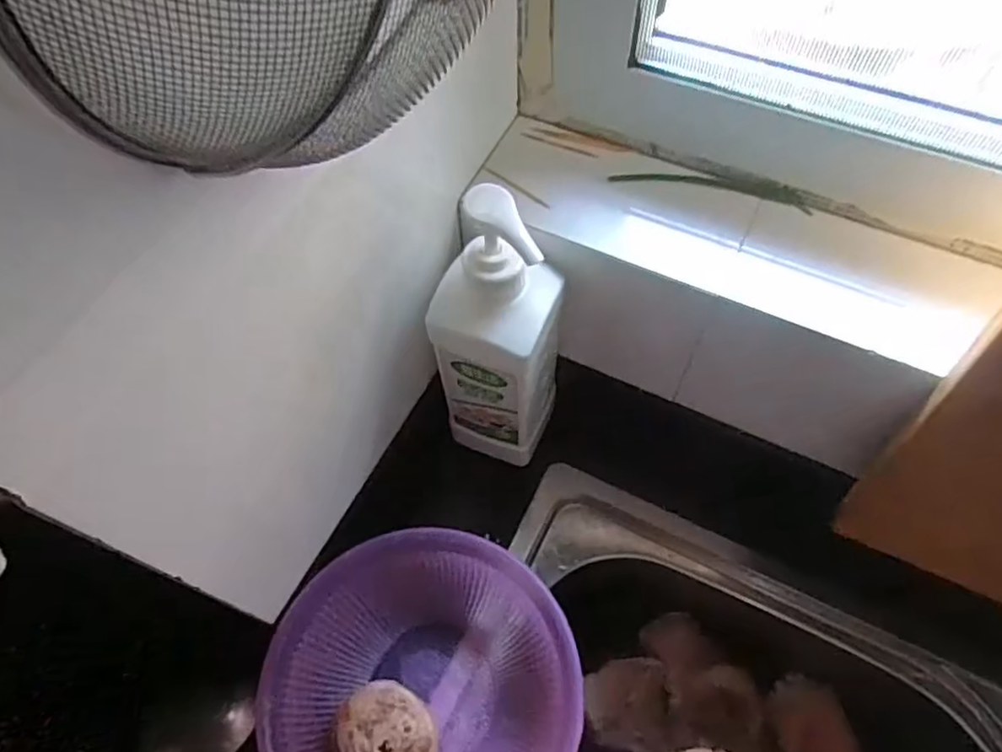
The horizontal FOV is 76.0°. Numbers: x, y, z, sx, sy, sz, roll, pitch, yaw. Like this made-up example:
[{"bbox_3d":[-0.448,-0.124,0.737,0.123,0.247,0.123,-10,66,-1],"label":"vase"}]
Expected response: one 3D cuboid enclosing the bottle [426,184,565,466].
[{"bbox_3d":[0.001,-0.018,0.472,0.076,0.286,0.065,20,62,13],"label":"bottle"}]

